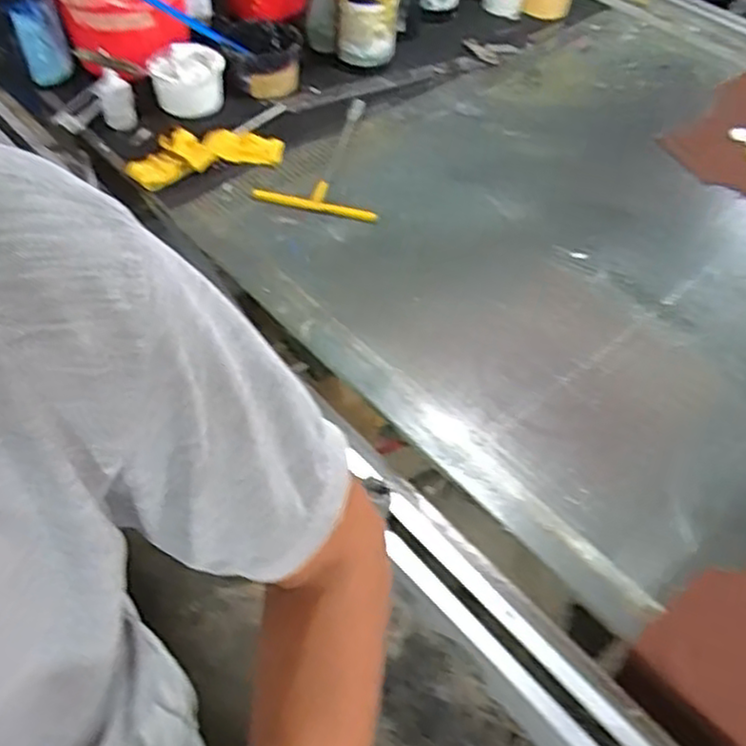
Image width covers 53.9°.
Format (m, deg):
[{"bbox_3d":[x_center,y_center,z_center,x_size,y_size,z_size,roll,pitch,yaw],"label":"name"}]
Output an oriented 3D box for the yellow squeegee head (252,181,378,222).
[{"bbox_3d":[-0.078,-0.250,1.048,0.181,0.012,0.055,15,51,8],"label":"yellow squeegee head"}]

